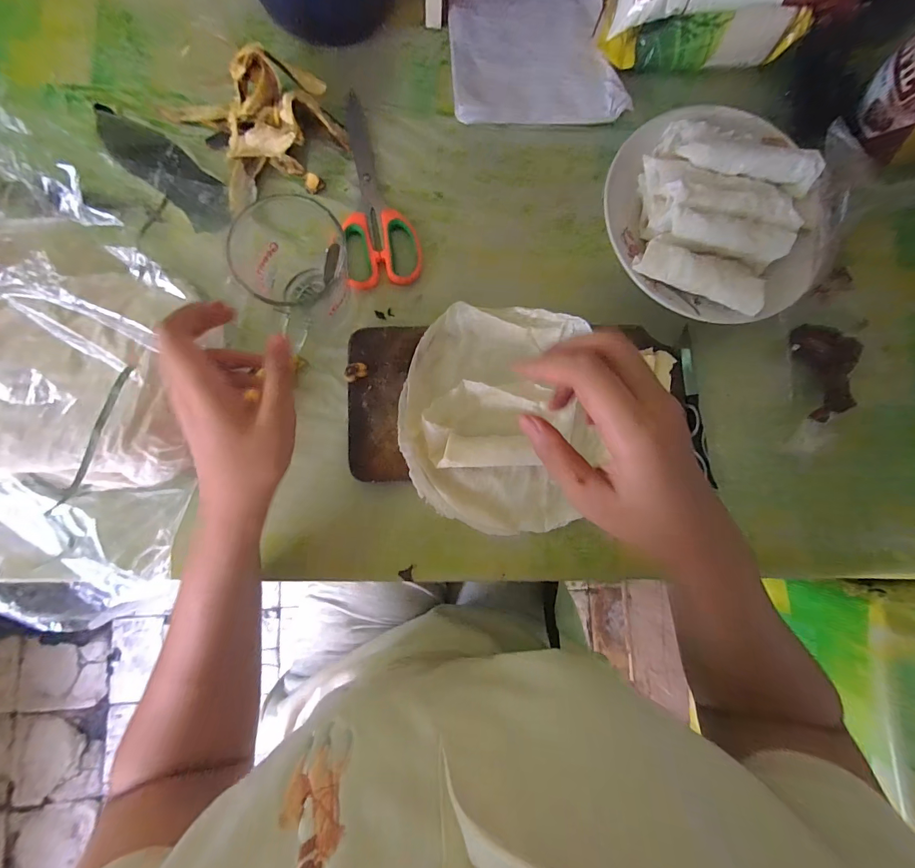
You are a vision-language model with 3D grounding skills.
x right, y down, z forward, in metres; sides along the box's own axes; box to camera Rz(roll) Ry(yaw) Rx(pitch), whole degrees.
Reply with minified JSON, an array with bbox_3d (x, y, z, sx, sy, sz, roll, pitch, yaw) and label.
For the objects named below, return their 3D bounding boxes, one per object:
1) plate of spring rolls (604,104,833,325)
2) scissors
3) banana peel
[{"bbox_3d":[0.233,-0.200,0.367,0.187,0.057,0.205,-15,85,-6],"label":"plate of spring rolls"},{"bbox_3d":[-0.075,-0.229,0.374,0.066,0.011,0.191,-6,84,-5],"label":"scissors"},{"bbox_3d":[-0.178,-0.274,0.355,0.146,0.041,0.117,-19,85,-6],"label":"banana peel"}]

